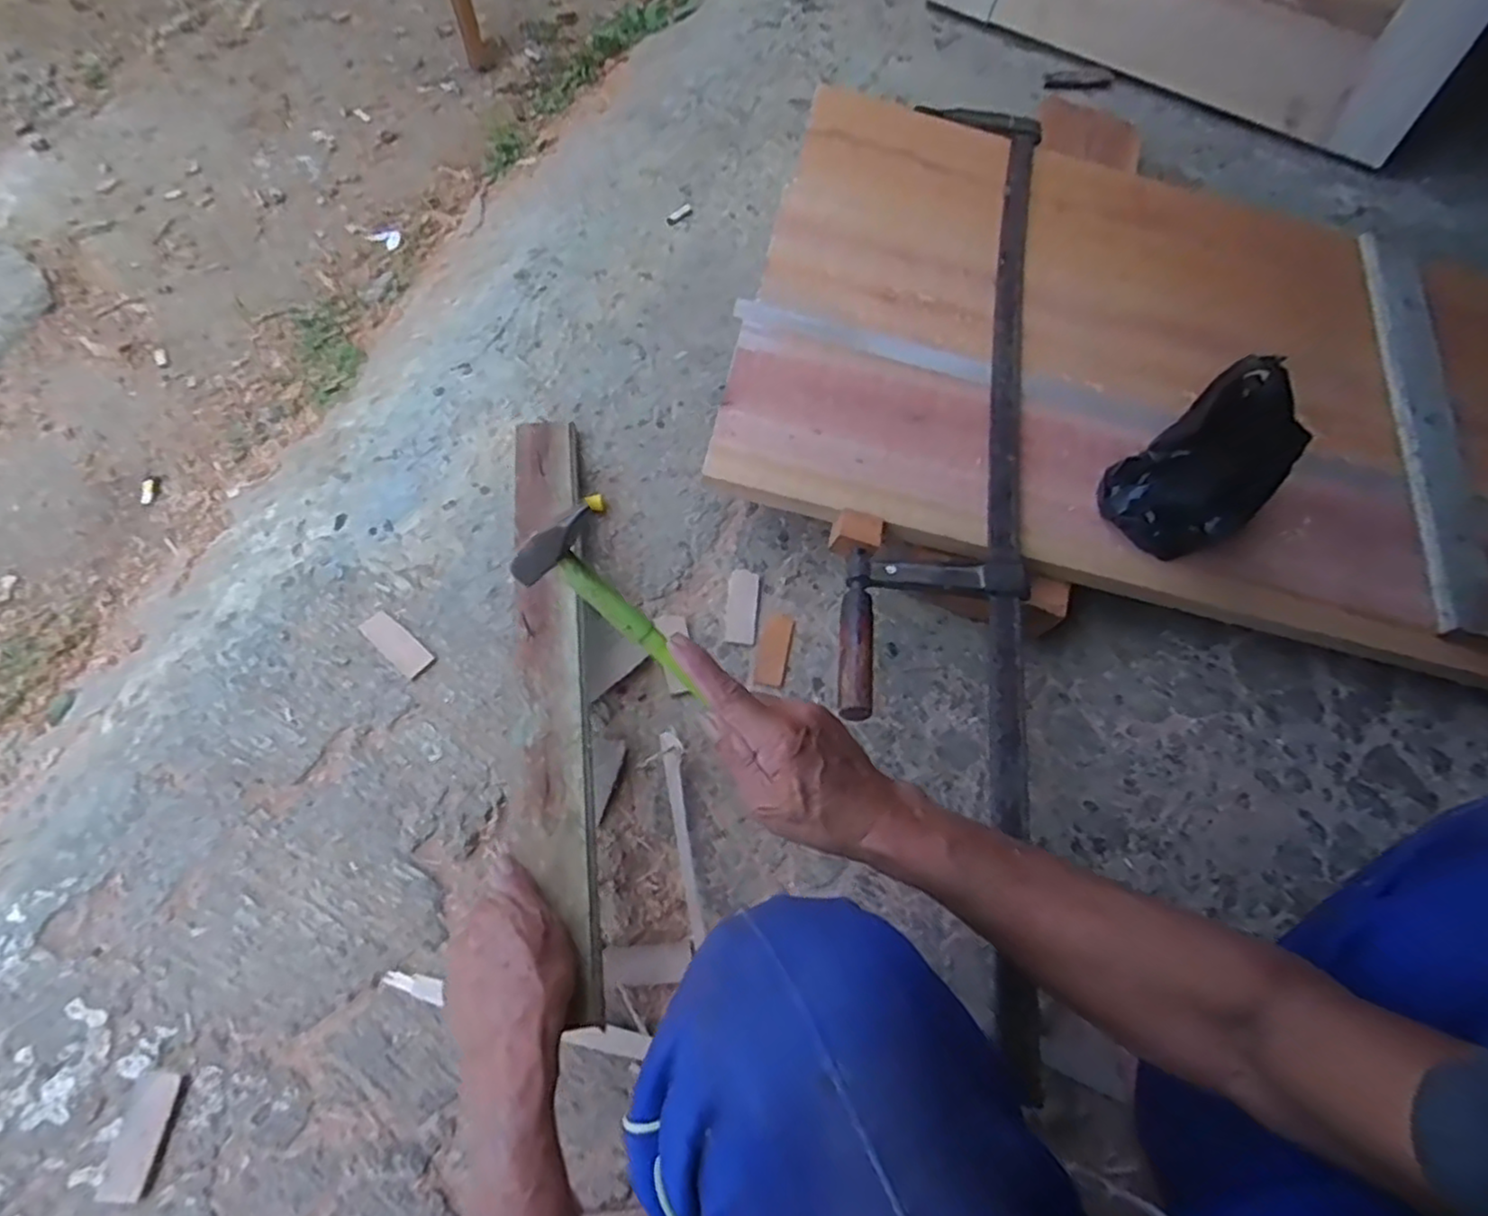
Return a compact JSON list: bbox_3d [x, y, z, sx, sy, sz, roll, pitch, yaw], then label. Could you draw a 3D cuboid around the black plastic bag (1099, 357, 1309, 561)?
[{"bbox_3d":[0.415,-0.128,0.623,0.075,0.201,0.115,-34,74,-19],"label":"black plastic bag"}]

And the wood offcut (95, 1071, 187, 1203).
[{"bbox_3d":[-0.436,0.382,0.515,0.032,0.006,0.076,6,65,-4],"label":"wood offcut"}]

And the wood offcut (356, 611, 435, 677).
[{"bbox_3d":[-0.330,0.034,0.678,0.074,0.012,0.031,40,68,11],"label":"wood offcut"}]

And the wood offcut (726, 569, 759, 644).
[{"bbox_3d":[-0.001,-0.003,0.729,0.030,0.011,0.080,6,65,-4],"label":"wood offcut"}]

